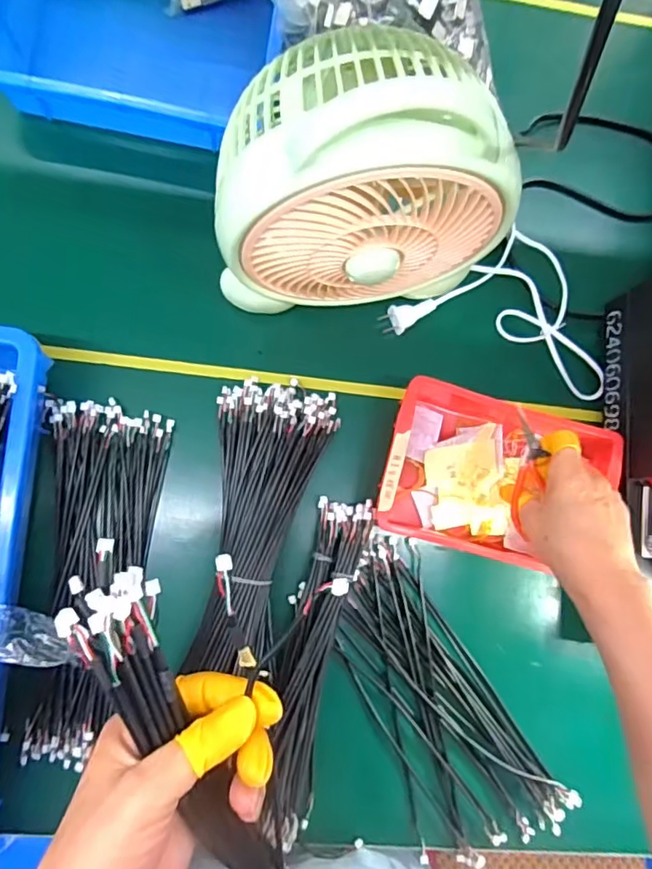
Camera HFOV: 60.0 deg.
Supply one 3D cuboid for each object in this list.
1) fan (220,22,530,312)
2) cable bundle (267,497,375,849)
[{"bbox_3d":[0.018,-0.173,0.413,0.195,0.233,0.122,-18,87,-8],"label":"fan"},{"bbox_3d":[-0.013,0.192,0.477,0.052,0.030,0.272,14,83,-5],"label":"cable bundle"}]

